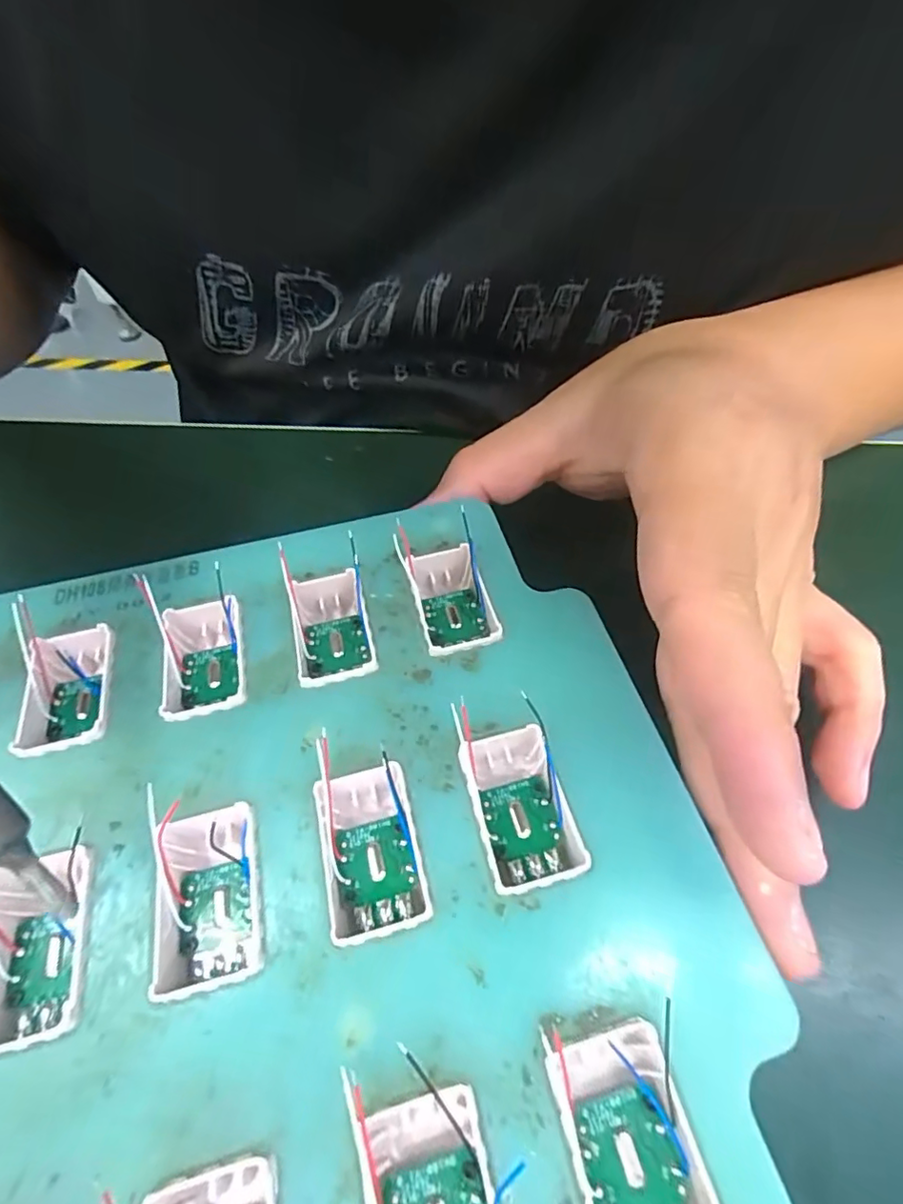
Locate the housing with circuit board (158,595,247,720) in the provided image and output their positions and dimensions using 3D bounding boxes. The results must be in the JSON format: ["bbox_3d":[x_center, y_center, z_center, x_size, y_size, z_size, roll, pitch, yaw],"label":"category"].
[{"bbox_3d":[-0.062,0.015,0.143,0.019,0.010,0.032,-11,56,-6],"label":"housing with circuit board"}]

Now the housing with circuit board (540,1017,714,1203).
[{"bbox_3d":[0.029,0.088,0.089,0.019,0.010,0.034,-13,56,-7],"label":"housing with circuit board"}]

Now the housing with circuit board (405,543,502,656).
[{"bbox_3d":[0.000,0.000,0.152,0.019,0.010,0.033,-11,56,-6],"label":"housing with circuit board"}]

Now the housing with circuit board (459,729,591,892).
[{"bbox_3d":[0.016,0.044,0.121,0.020,0.010,0.031,-12,56,-7],"label":"housing with circuit board"}]

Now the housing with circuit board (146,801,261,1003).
[{"bbox_3d":[-0.048,0.058,0.113,0.019,0.011,0.034,-14,56,-8],"label":"housing with circuit board"}]

